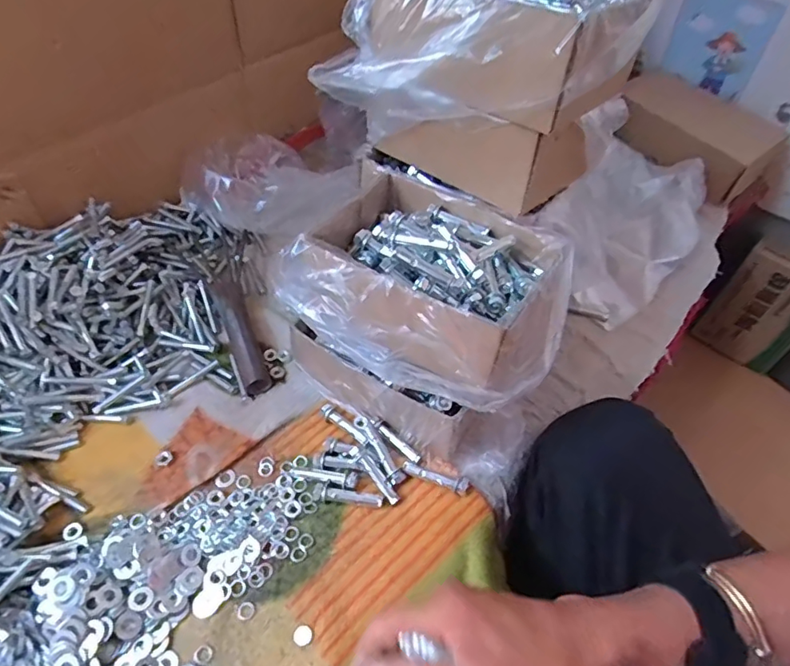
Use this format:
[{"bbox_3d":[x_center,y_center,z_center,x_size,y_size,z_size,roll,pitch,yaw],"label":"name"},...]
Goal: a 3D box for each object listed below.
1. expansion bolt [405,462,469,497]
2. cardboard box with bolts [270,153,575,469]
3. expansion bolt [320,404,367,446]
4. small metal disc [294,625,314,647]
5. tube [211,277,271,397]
[{"bbox_3d":[0.035,0.122,0.447,0.057,0.008,0.013,16,52,11],"label":"expansion bolt"},{"bbox_3d":[0.027,-0.013,0.459,0.205,0.162,0.173,24,53,17],"label":"cardboard box with bolts"},{"bbox_3d":[-0.044,0.082,0.475,0.055,0.011,0.012,34,57,23],"label":"expansion bolt"},{"bbox_3d":[-0.065,0.213,0.373,0.013,0.004,0.013,1,50,-1],"label":"small metal disc"},{"bbox_3d":[-0.155,-0.005,0.529,0.026,0.024,0.146,-18,53,-16],"label":"tube"}]

